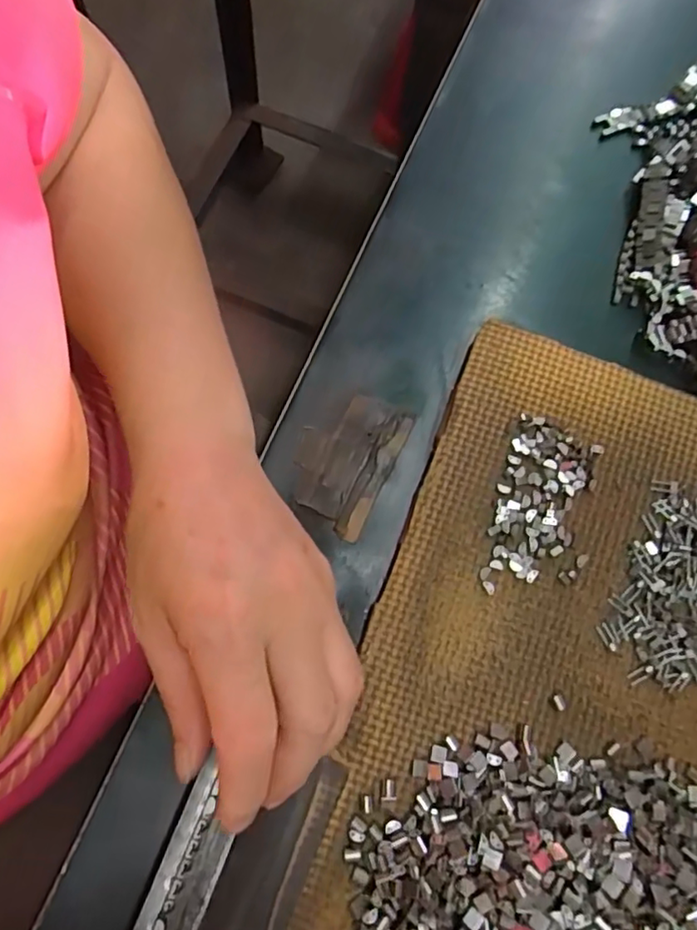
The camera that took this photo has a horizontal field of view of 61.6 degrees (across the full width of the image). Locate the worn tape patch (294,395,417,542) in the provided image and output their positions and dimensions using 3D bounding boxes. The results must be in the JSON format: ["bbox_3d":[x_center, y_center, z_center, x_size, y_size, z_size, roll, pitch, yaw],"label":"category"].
[{"bbox_3d":[-0.002,-0.004,0.283,0.044,0.006,0.068,27,76,4],"label":"worn tape patch"}]

